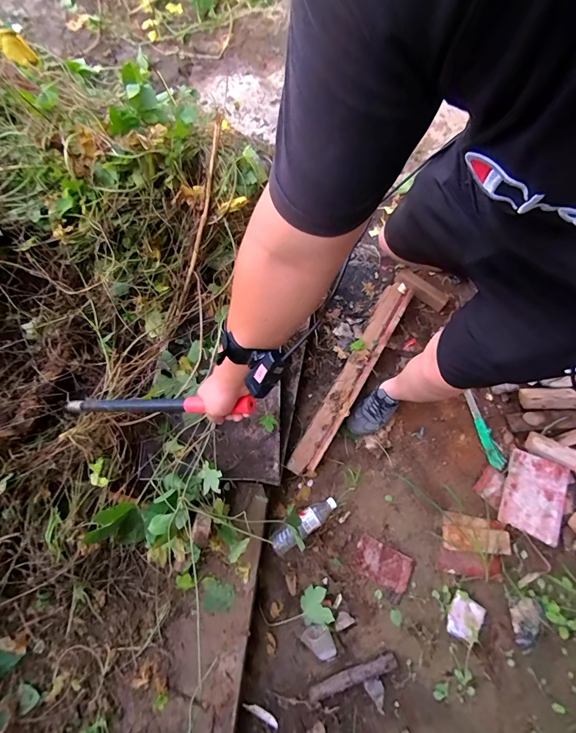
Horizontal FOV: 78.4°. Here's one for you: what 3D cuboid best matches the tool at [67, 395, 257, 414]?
[{"bbox_3d":[-0.271,0.074,0.674,0.491,0.022,0.025,-4,74,30],"label":"tool"}]

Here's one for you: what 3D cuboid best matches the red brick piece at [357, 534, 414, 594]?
[{"bbox_3d":[0.279,0.582,1.040,0.165,0.014,0.100,25,77,9],"label":"red brick piece"}]

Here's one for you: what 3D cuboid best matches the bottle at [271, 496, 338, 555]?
[{"bbox_3d":[0.047,0.463,1.058,0.222,0.067,0.071,-33,76,-7],"label":"bottle"}]

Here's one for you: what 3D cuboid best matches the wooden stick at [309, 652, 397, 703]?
[{"bbox_3d":[0.177,0.847,0.963,0.255,0.033,0.044,-17,74,-2],"label":"wooden stick"}]

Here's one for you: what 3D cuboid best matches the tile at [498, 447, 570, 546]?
[{"bbox_3d":[0.761,0.394,1.090,0.168,0.025,0.233,23,76,8],"label":"tile"}]

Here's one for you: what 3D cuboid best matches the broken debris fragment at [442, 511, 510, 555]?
[{"bbox_3d":[0.559,0.499,1.054,0.179,0.025,0.103,7,47,14],"label":"broken debris fragment"}]

